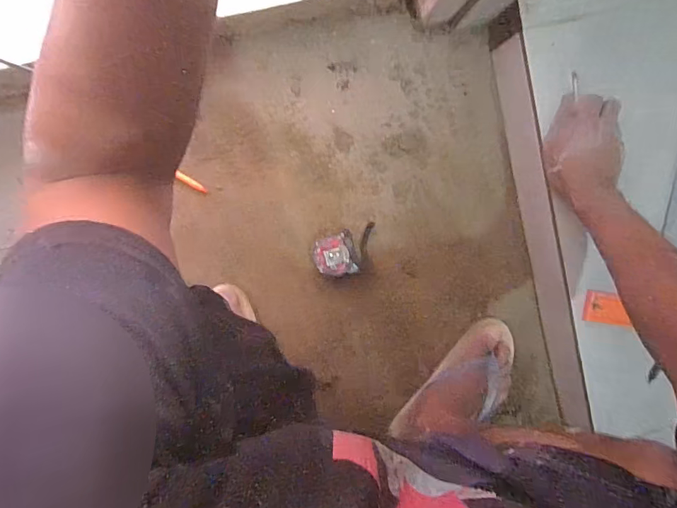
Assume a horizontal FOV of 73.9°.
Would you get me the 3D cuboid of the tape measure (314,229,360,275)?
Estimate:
[{"bbox_3d":[-0.003,0.003,0.671,0.062,0.038,0.064,-23,98,-3],"label":"tape measure"}]

